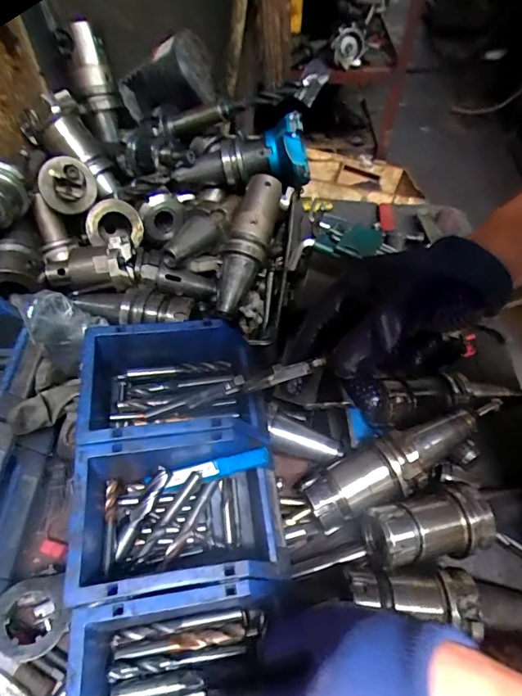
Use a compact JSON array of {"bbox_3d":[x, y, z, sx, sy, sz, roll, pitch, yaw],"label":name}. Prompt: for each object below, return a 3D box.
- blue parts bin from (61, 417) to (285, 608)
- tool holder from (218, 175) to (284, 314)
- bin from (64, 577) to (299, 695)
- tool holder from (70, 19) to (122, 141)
[{"bbox_3d":[-0.059,0.129,0.352,0.144,0.079,0.103,-7,54,-7],"label":"blue parts bin"},{"bbox_3d":[-0.016,-0.120,0.533,0.051,0.049,0.175,15,76,9],"label":"tool holder"},{"bbox_3d":[-0.047,0.224,0.307,0.147,0.063,0.104,-6,54,-6],"label":"bin"},{"bbox_3d":[-0.228,-0.365,0.632,0.053,0.150,0.042,-14,55,-12],"label":"tool holder"}]

